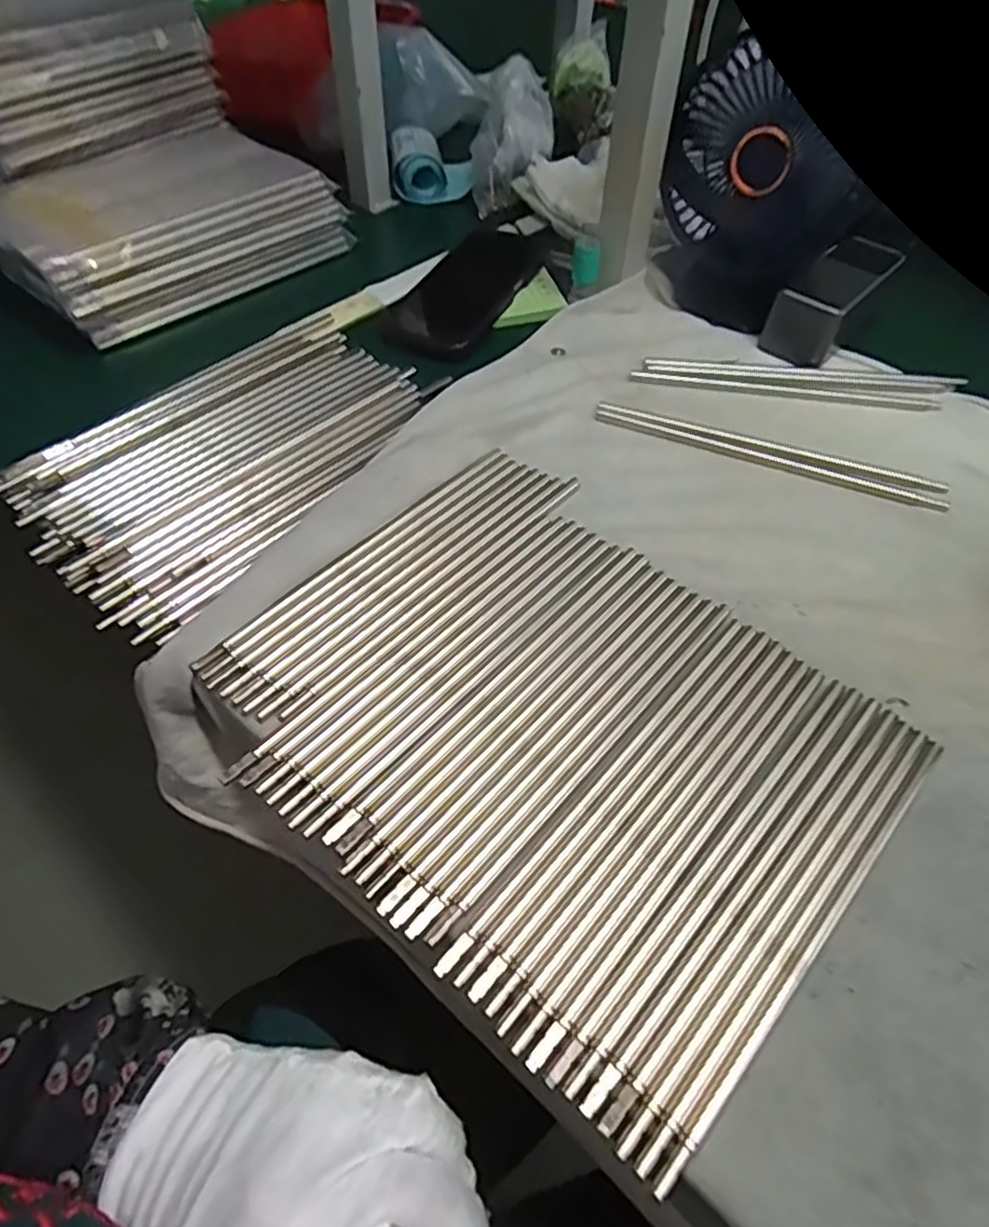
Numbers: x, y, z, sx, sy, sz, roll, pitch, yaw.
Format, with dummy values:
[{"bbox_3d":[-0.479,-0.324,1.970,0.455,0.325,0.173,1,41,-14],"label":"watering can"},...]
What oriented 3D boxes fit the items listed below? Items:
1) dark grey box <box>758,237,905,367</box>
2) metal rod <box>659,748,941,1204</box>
[{"bbox_3d":[0.271,-0.252,0.552,0.057,0.057,0.130,35,59,23],"label":"dark grey box"},{"bbox_3d":[0.137,0.131,0.290,0.006,0.004,0.233,38,60,24],"label":"metal rod"}]

